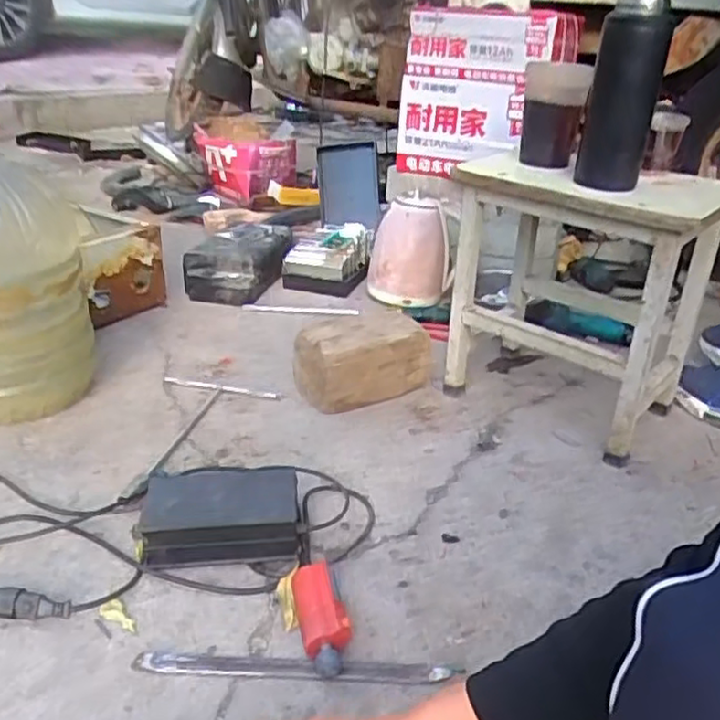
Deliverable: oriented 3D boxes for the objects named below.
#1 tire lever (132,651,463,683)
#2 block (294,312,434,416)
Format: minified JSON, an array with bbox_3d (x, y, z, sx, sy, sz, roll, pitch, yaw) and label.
[{"bbox_3d":[-0.059,0.290,0.649,0.298,0.009,0.021,3,30,-2],"label":"tire lever"},{"bbox_3d":[0.002,-0.005,1.092,0.205,0.114,0.119,-14,35,-29],"label":"block"}]

